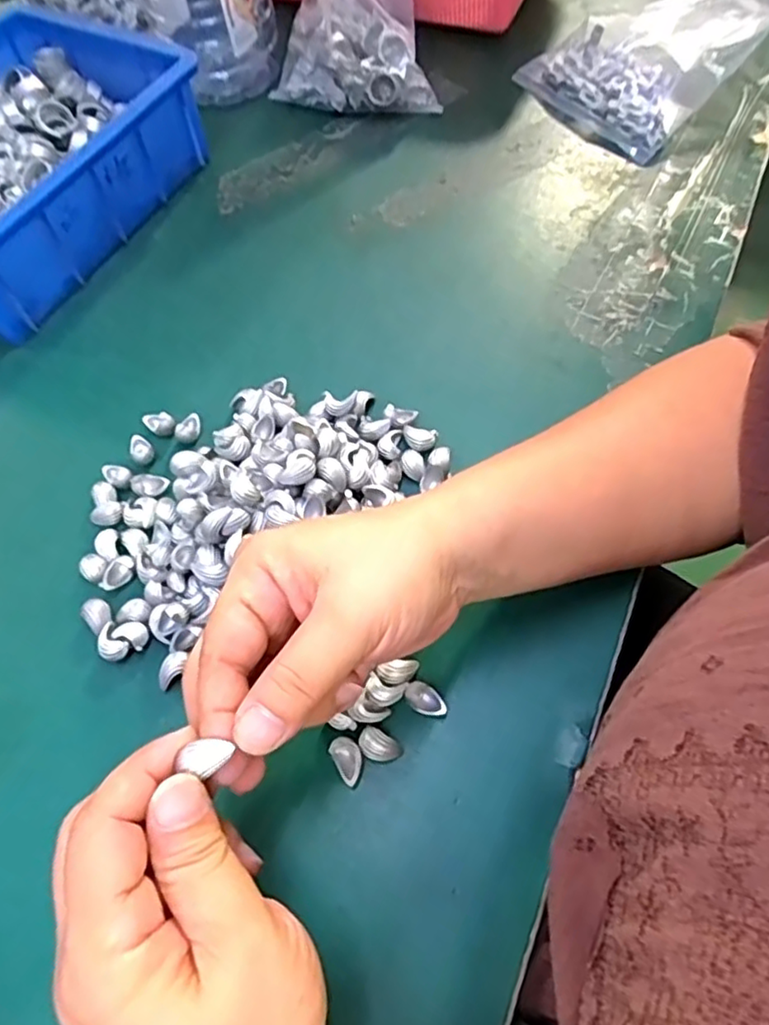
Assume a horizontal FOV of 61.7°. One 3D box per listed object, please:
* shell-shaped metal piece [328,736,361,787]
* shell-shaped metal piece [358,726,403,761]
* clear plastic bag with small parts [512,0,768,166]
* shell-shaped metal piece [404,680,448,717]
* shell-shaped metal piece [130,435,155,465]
[{"bbox_3d":[-0.016,0.109,0.283,0.012,0.007,0.019,-28,64,-13],"label":"shell-shaped metal piece"},{"bbox_3d":[-0.002,0.104,0.287,0.019,0.007,0.012,25,65,15],"label":"shell-shaped metal piece"},{"bbox_3d":[0.211,-0.378,0.493,0.184,0.088,0.138,-39,67,-18],"label":"clear plastic bag with small parts"},{"bbox_3d":[0.019,0.087,0.296,0.021,0.006,0.012,36,68,20],"label":"shell-shaped metal piece"},{"bbox_3d":[-0.140,-0.037,0.367,0.012,0.006,0.022,-32,66,-15],"label":"shell-shaped metal piece"}]

